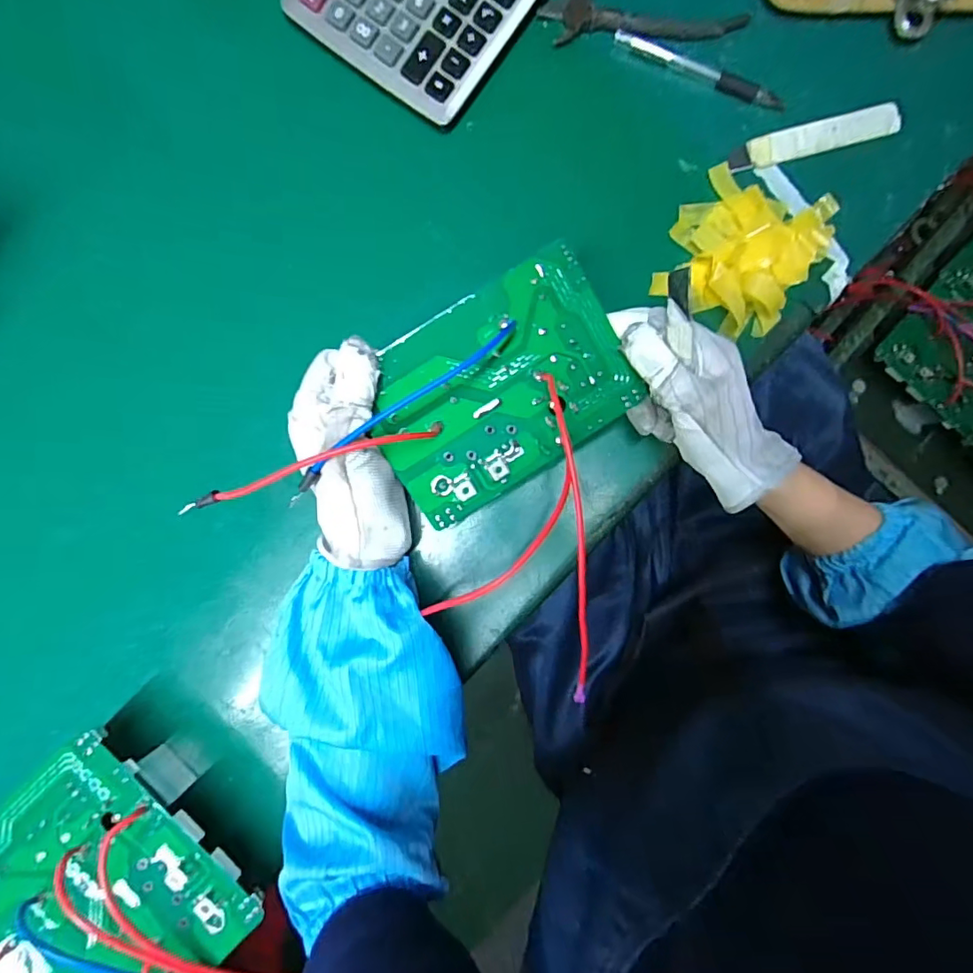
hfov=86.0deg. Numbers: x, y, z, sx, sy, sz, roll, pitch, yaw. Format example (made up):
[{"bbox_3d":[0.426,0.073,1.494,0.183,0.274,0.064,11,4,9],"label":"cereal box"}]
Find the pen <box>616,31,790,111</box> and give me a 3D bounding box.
[{"bbox_3d":[0.156,-0.302,0.378,0.131,0.007,0.012,19,89,-1],"label":"pen"}]

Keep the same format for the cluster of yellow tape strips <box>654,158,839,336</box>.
[{"bbox_3d":[0.186,-0.174,0.373,0.099,0.026,0.120,31,89,0],"label":"cluster of yellow tape strips"}]

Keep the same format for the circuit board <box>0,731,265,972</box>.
[{"bbox_3d":[-0.259,0.275,0.302,0.150,0.034,0.210,44,88,0],"label":"circuit board"}]

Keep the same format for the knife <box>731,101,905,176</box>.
[{"bbox_3d":[0.240,-0.255,0.382,0.132,0.005,0.024,-17,89,-1],"label":"knife"}]

